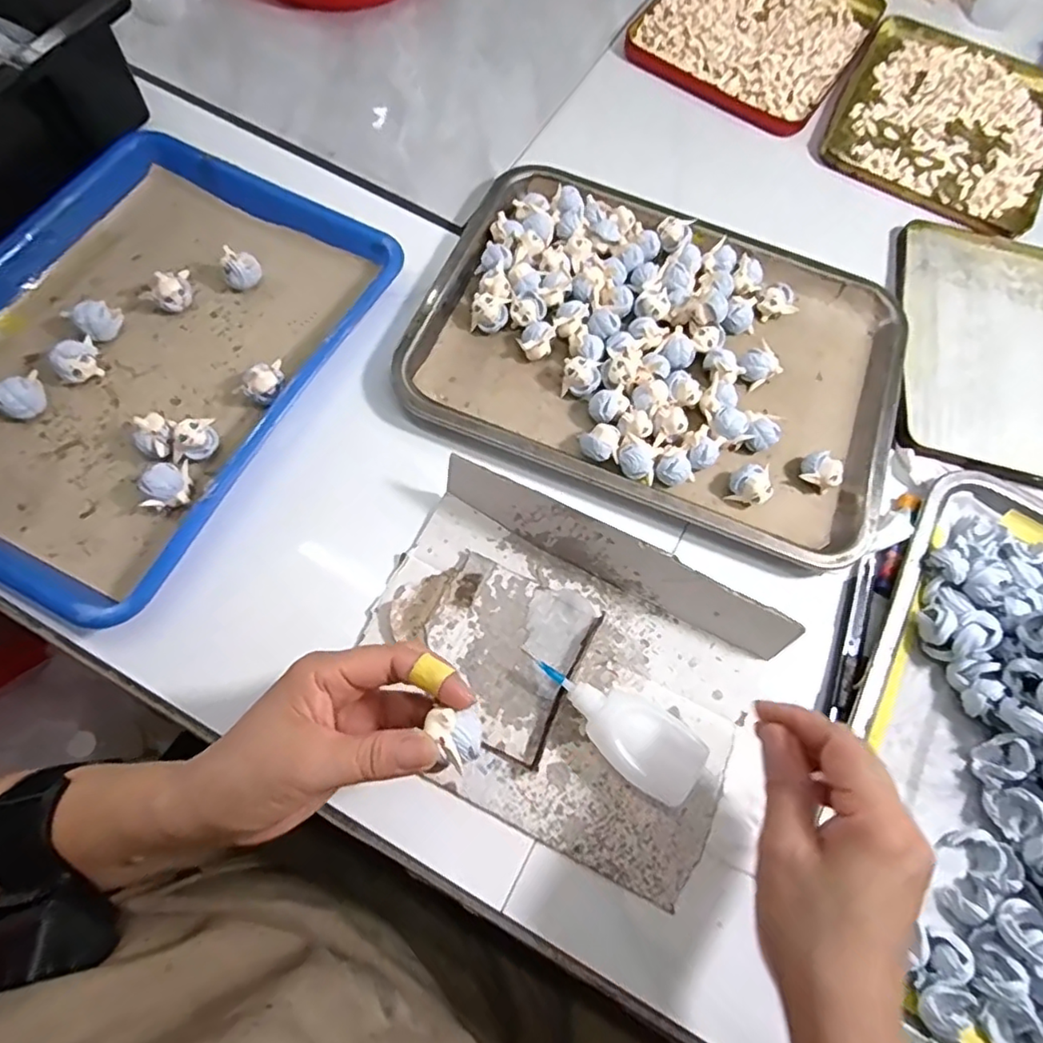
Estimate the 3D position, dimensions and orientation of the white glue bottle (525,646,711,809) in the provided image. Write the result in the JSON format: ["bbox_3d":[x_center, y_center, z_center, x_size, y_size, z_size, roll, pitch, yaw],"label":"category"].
[{"bbox_3d":[0.053,0.114,0.345,0.105,0.030,0.040,38,73,11],"label":"white glue bottle"}]

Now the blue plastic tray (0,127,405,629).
[{"bbox_3d":[-0.279,-0.127,0.428,0.274,0.031,0.346,27,71,7],"label":"blue plastic tray"}]

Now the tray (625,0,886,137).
[{"bbox_3d":[0.238,-0.502,0.601,0.196,0.020,0.230,34,72,9],"label":"tray"}]

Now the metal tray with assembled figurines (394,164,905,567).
[{"bbox_3d":[0.104,-0.130,0.447,0.341,0.033,0.257,19,71,5],"label":"metal tray with assembled figurines"}]

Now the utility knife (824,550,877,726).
[{"bbox_3d":[0.216,0.073,0.384,0.013,0.008,0.114,23,71,6],"label":"utility knife"}]

